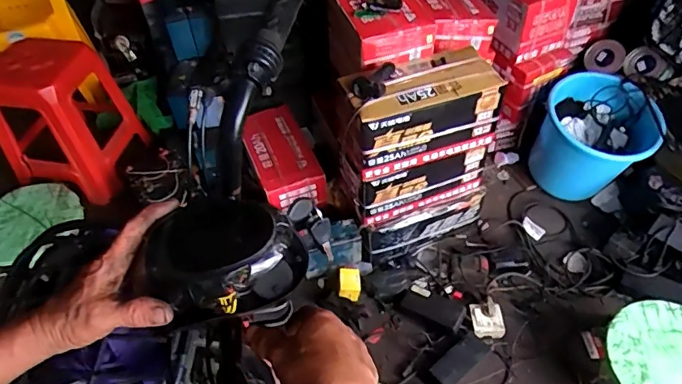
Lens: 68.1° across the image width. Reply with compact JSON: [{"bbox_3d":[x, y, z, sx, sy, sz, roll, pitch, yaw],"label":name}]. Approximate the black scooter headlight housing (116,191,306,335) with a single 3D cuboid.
[{"bbox_3d":[-0.102,0.057,0.441,0.127,0.069,0.093,-25,55,-17],"label":"black scooter headlight housing"}]

